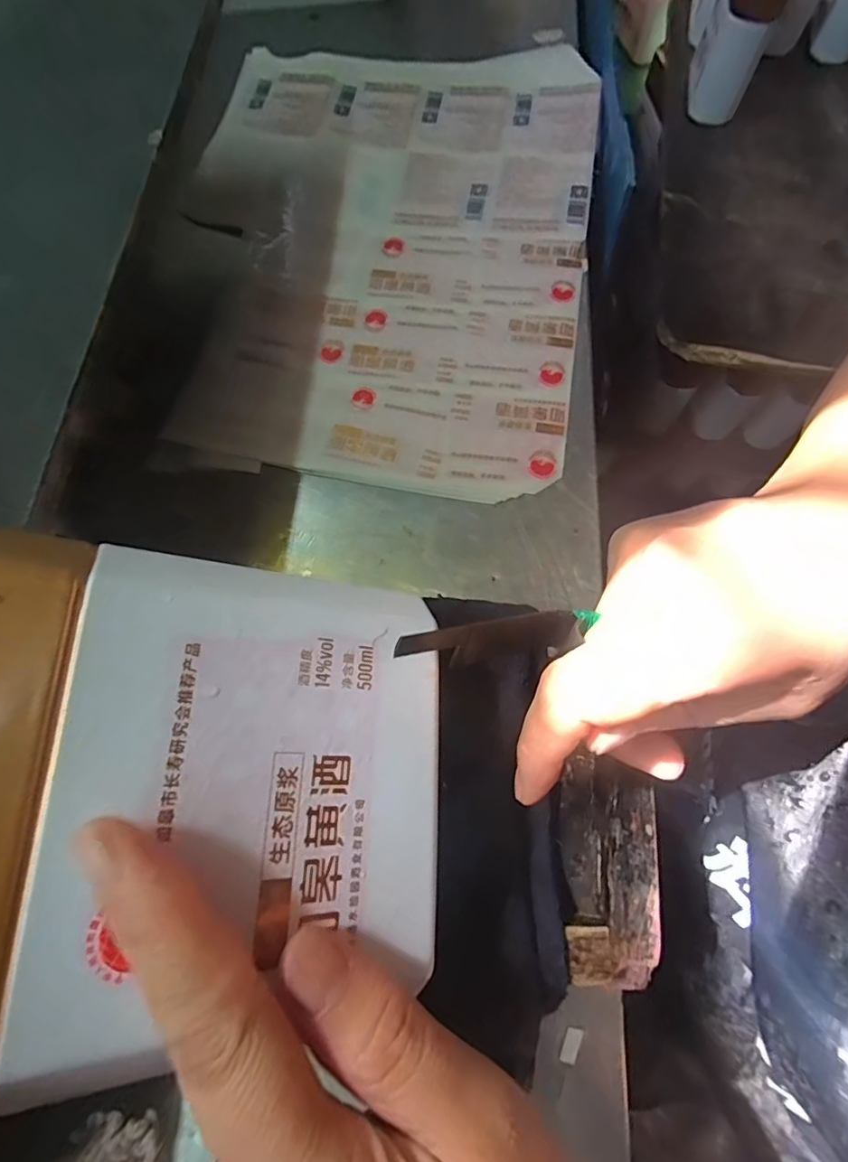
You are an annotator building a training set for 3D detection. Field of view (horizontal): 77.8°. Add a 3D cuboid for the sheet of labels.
[{"bbox_3d":[-0.031,-0.252,0.384,0.287,0.008,0.391,6,72,4],"label":"sheet of labels"}]

